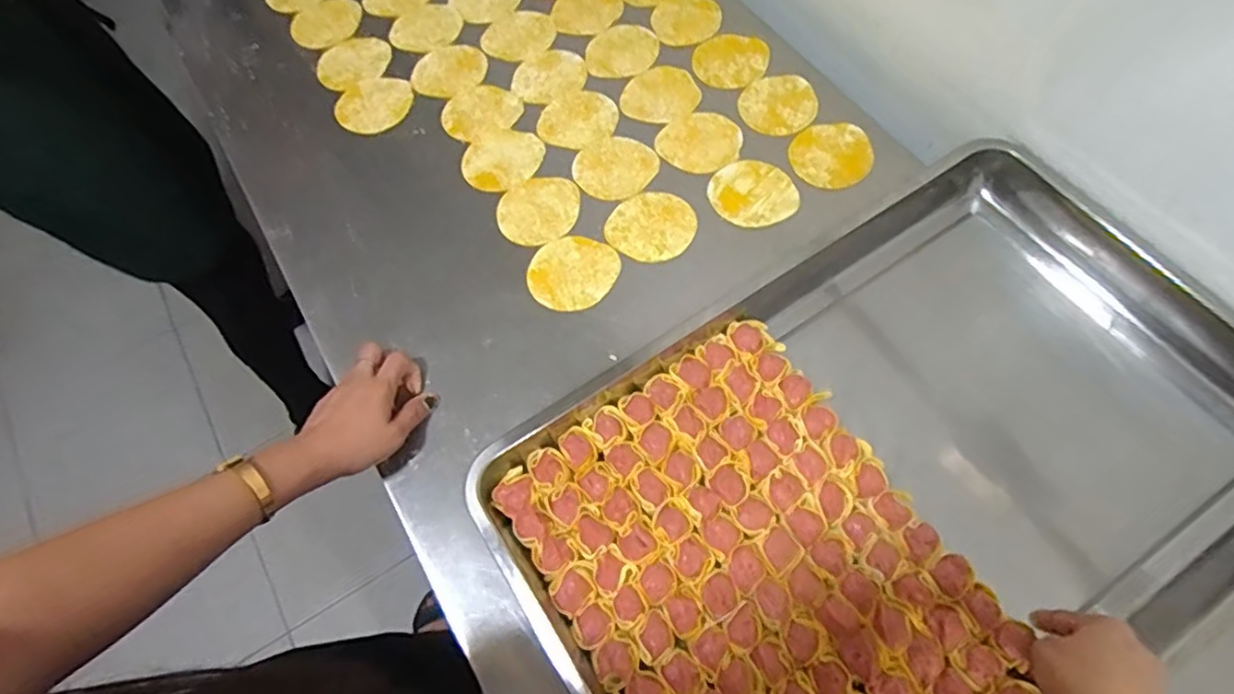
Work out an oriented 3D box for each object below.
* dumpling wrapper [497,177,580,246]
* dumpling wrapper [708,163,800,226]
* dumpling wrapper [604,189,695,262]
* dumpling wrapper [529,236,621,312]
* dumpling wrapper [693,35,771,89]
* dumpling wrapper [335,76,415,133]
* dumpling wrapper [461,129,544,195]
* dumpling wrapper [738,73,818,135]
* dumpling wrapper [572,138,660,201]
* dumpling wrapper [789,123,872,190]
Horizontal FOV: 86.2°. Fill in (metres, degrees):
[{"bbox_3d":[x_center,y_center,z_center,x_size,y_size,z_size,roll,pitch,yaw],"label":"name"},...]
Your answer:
[{"bbox_3d":[-0.079,-0.143,0.677,0.082,0.007,0.082,-1,67,2],"label":"dumpling wrapper"},{"bbox_3d":[0.138,-0.157,0.669,0.085,0.004,0.076,-13,67,-3],"label":"dumpling wrapper"},{"bbox_3d":[0.035,-0.120,0.660,0.088,0.004,0.079,-42,74,-16],"label":"dumpling wrapper"},{"bbox_3d":[-0.043,-0.072,0.641,0.079,0.004,0.081,-1,67,2],"label":"dumpling wrapper"},{"bbox_3d":[0.130,-0.329,0.755,0.090,0.006,0.082,0,63,-1],"label":"dumpling wrapper"},{"bbox_3d":[-0.274,-0.279,0.748,0.085,0.009,0.073,-16,67,-4],"label":"dumpling wrapper"},{"bbox_3d":[-0.122,-0.202,0.708,0.087,0.004,0.076,-36,70,-12],"label":"dumpling wrapper"},{"bbox_3d":[0.178,-0.269,0.723,0.079,0.005,0.087,19,69,10],"label":"dumpling wrapper"},{"bbox_3d":[-0.002,-0.191,0.694,0.080,0.004,0.083,-1,67,2],"label":"dumpling wrapper"},{"bbox_3d":[0.222,-0.199,0.686,0.080,0.004,0.082,3,67,8],"label":"dumpling wrapper"}]

